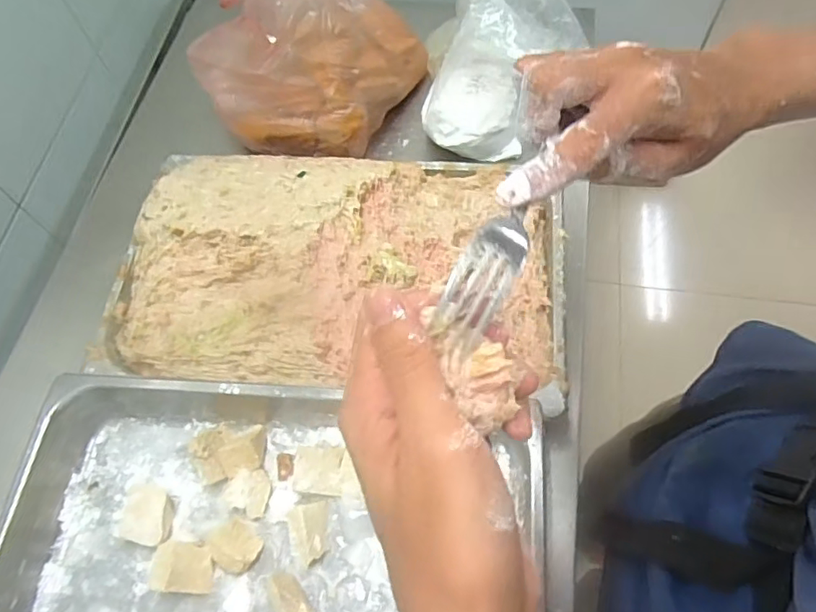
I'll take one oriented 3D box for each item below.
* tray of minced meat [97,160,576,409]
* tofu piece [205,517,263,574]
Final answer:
[{"bbox_3d":[-0.080,-0.047,0.670,0.511,0.058,0.304,4,63,6],"label":"tray of minced meat"},{"bbox_3d":[-0.172,0.242,0.579,0.045,0.017,0.051,-42,68,-16],"label":"tofu piece"}]

